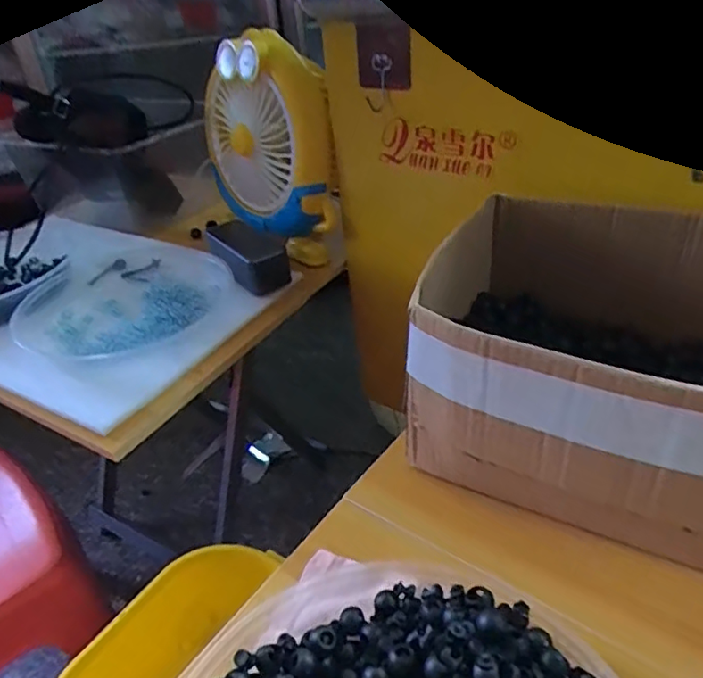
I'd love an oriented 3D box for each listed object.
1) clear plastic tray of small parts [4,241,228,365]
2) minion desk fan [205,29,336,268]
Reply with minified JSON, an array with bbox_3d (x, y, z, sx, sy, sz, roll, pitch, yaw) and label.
[{"bbox_3d":[-0.272,-0.056,0.709,0.241,0.040,0.240,-12,34,-8],"label":"clear plastic tray of small parts"},{"bbox_3d":[-0.110,-0.255,0.764,0.084,0.252,0.213,-28,40,-29],"label":"minion desk fan"}]

